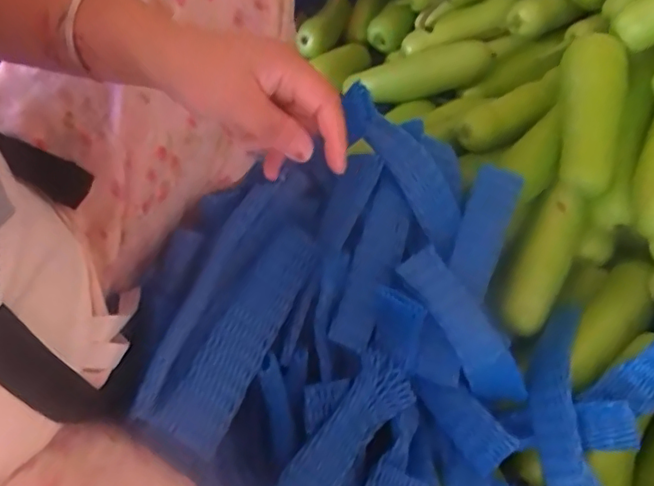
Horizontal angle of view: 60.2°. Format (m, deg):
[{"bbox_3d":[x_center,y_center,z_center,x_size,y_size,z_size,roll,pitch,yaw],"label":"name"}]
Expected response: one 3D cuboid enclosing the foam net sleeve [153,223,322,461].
[{"bbox_3d":[-0.065,0.069,0.491,0.051,0.012,0.235,42,46,-14],"label":"foam net sleeve"}]

